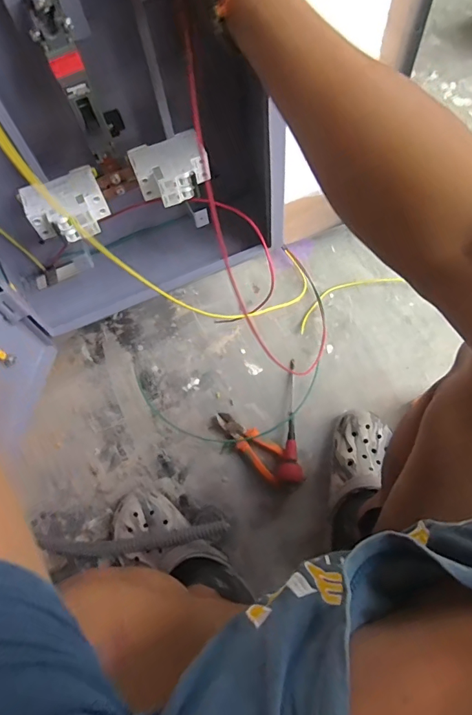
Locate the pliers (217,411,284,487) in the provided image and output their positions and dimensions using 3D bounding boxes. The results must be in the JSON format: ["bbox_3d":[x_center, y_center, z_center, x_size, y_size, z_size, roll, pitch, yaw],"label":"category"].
[{"bbox_3d":[0.030,0.145,0.717,0.050,0.018,0.152,-42,76,-11],"label":"pliers"}]

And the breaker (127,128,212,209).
[{"bbox_3d":[-0.075,-0.222,0.495,0.086,0.032,0.070,-21,73,-6],"label":"breaker"}]

